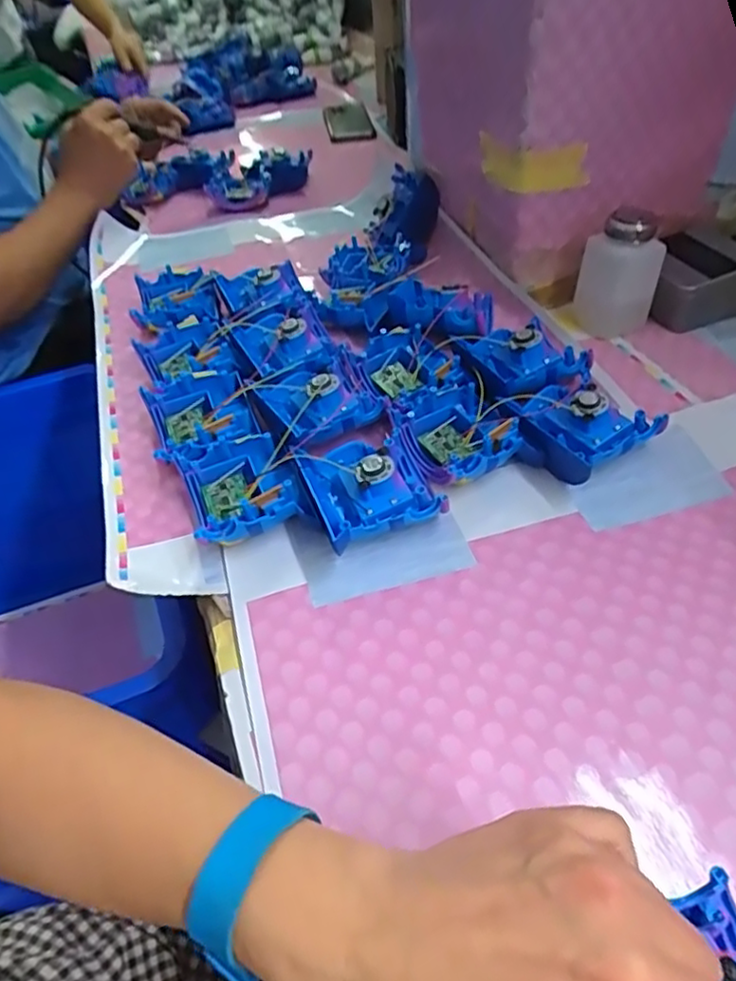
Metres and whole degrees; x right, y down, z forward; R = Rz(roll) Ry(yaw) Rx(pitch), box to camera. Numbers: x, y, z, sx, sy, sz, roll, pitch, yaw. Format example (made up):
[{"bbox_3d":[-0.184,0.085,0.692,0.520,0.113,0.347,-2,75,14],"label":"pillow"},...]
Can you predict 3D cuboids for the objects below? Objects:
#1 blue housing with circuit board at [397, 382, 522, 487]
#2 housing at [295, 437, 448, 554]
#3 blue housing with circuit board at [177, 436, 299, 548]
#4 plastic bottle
[{"bbox_3d":[0.061,-0.041,0.460,0.070,0.030,0.080,-21,47,-15],"label":"blue housing with circuit board"},{"bbox_3d":[0.001,0.000,0.430,0.083,0.041,0.084,-21,47,-14],"label":"housing"},{"bbox_3d":[-0.088,0.002,0.436,0.066,0.039,0.078,-18,46,-11],"label":"blue housing with circuit board"},{"bbox_3d":[0.220,-0.190,0.558,0.052,0.096,0.047,-17,46,-11],"label":"plastic bottle"}]

